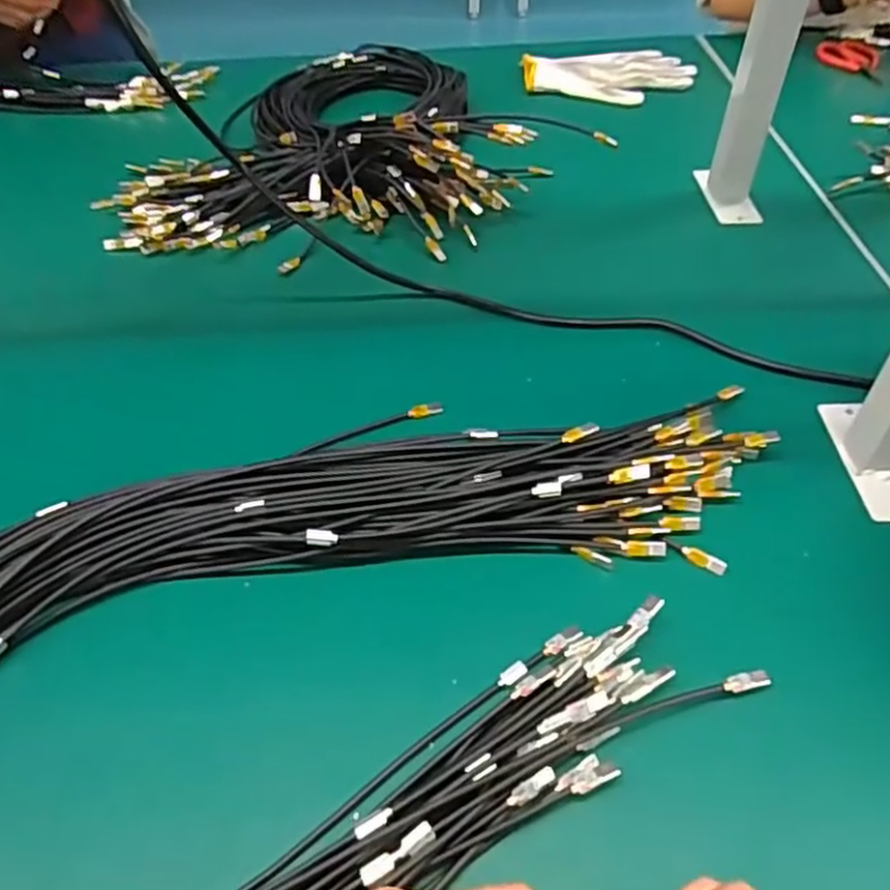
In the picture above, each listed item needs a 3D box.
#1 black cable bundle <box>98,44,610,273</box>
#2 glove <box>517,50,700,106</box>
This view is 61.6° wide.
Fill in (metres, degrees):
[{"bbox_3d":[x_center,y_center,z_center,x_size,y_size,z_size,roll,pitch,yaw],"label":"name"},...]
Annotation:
[{"bbox_3d":[-0.093,-0.302,0.731,0.349,0.071,0.427,26,52,24],"label":"black cable bundle"},{"bbox_3d":[0.200,-0.444,0.894,0.196,0.023,0.120,-15,49,-12],"label":"glove"}]

